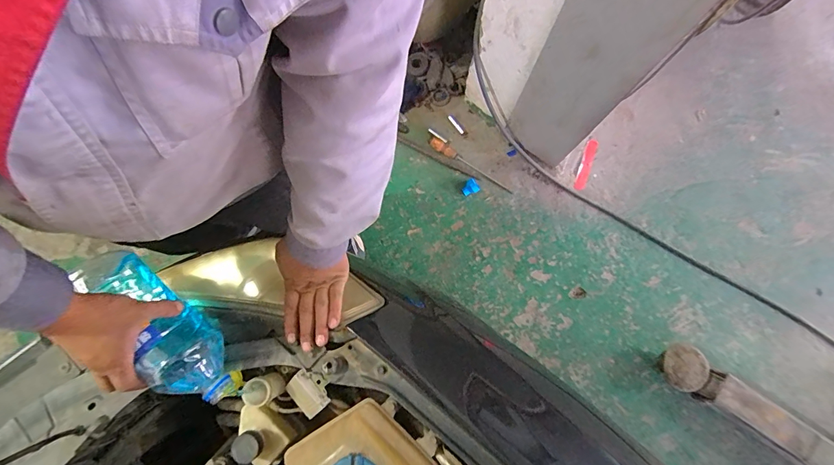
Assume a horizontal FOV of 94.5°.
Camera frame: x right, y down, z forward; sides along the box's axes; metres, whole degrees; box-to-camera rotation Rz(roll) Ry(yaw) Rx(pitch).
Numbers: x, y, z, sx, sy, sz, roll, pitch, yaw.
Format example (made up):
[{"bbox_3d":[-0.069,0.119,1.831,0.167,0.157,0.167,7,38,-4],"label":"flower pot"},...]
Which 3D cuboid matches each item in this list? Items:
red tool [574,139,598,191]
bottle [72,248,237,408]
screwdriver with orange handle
[{"bbox_3d":[0.585,-0.234,1.341,0.037,0.020,0.176,17,95,4],"label":"red tool"},{"bbox_3d":[-0.349,0.126,0.519,0.078,0.072,0.252,-44,80,-8],"label":"bottle"},{"bbox_3d":[0.190,-0.239,1.335,0.327,0.034,0.043,31,82,6],"label":"screwdriver with orange handle"}]

